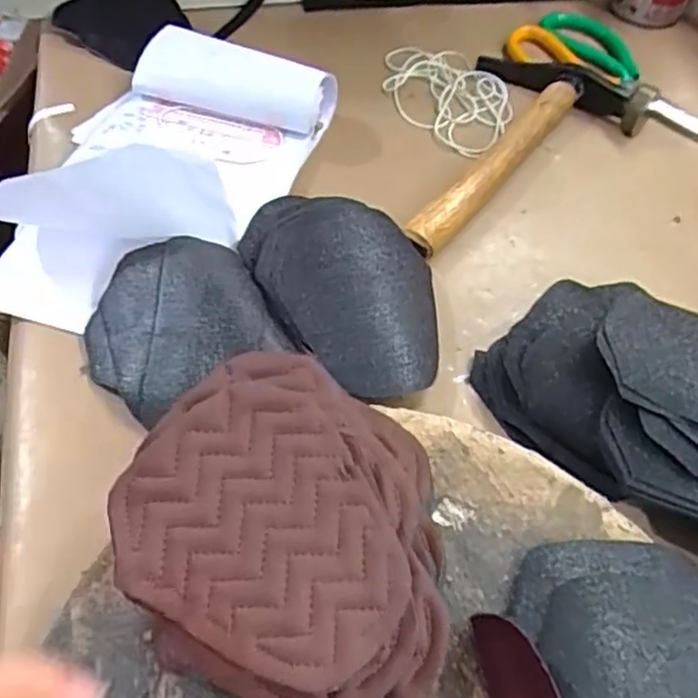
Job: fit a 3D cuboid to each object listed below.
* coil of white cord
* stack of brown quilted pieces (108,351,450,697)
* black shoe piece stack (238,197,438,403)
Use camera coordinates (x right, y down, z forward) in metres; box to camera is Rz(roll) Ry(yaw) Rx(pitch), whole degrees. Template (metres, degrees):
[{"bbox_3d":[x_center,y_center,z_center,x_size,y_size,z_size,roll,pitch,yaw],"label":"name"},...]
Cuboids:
[{"bbox_3d":[0.073,-0.195,0.498,0.091,0.010,0.127,-33,63,-25],"label":"coil of white cord"},{"bbox_3d":[-0.018,0.065,0.248,0.122,0.051,0.126,17,55,8],"label":"stack of brown quilted pieces"},{"bbox_3d":[0.003,-0.035,0.355,0.085,0.032,0.137,-25,59,-21],"label":"black shoe piece stack"}]

